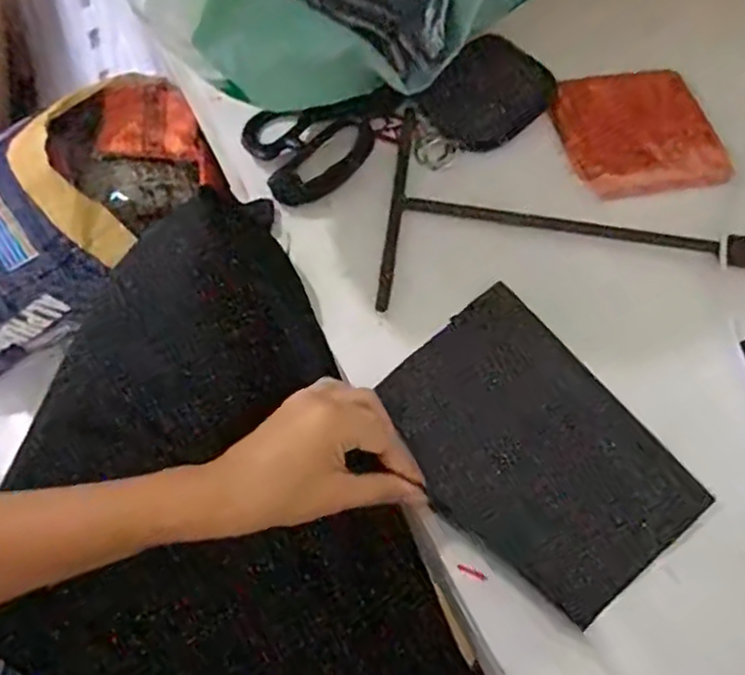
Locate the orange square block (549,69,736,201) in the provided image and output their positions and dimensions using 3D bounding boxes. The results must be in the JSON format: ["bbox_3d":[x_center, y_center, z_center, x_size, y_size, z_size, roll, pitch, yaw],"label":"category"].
[{"bbox_3d":[0.214,-0.168,0.565,0.130,0.010,0.119,-12,66,-9],"label":"orange square block"}]

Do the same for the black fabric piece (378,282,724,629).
[{"bbox_3d":[0.102,0.071,0.448,0.135,0.012,0.190,-37,72,-19],"label":"black fabric piece"}]

